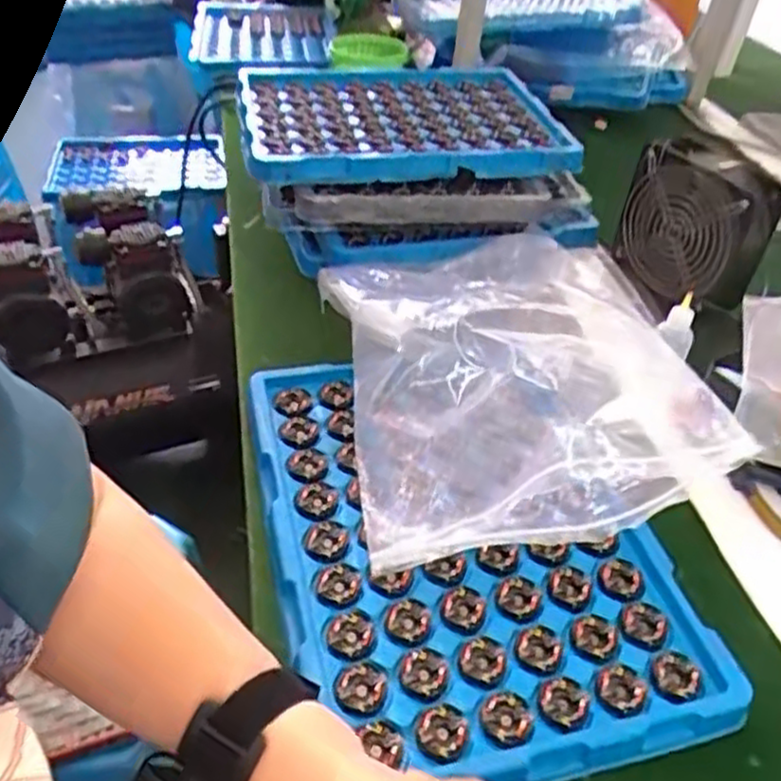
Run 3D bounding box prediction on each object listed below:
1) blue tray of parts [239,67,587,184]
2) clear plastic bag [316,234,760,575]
[{"bbox_3d":[0.009,-0.342,0.906,0.384,0.038,0.325,-4,42,-10],"label":"blue tray of parts"},{"bbox_3d":[0.093,-0.024,0.653,0.269,0.093,0.361,-4,42,-10],"label":"clear plastic bag"}]

